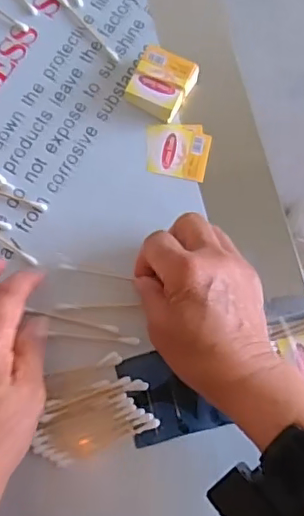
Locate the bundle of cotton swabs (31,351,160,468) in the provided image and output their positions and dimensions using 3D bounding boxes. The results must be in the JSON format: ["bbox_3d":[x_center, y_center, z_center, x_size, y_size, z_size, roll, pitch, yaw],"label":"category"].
[{"bbox_3d":[-0.042,0.101,0.378,0.078,0.007,0.056,-18,77,-6],"label":"bundle of cotton swabs"}]

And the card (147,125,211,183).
[{"bbox_3d":[0.020,-0.082,0.431,0.048,0.004,0.043,7,76,0],"label":"card"}]

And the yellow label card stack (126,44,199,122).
[{"bbox_3d":[0.007,-0.132,0.433,0.043,0.019,0.047,24,77,5],"label":"yellow label card stack"}]

